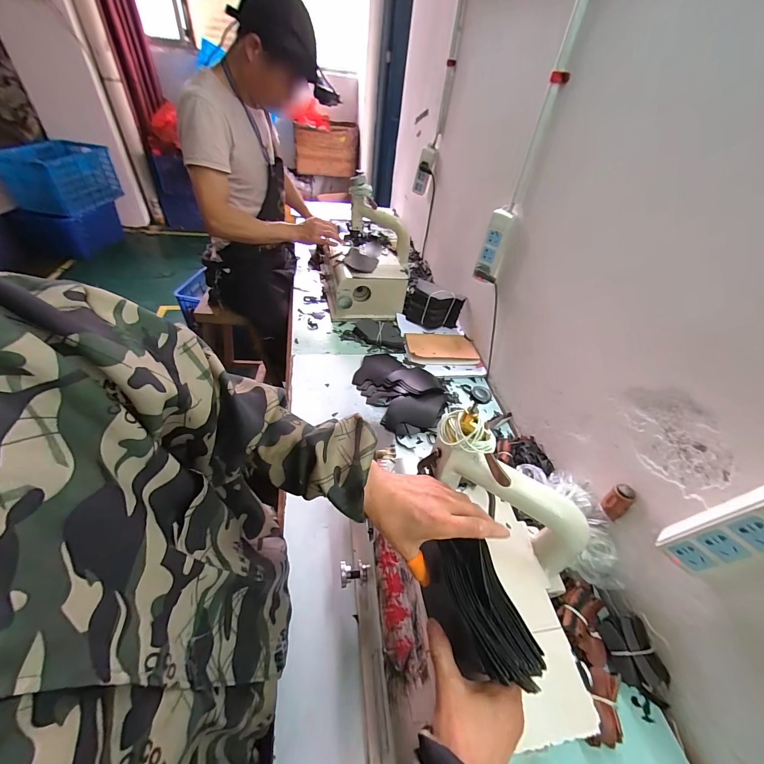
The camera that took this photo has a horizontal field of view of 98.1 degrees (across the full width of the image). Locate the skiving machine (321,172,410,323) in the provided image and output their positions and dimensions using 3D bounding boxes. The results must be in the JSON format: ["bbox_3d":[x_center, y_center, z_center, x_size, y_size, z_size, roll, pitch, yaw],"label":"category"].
[{"bbox_3d":[-0.045,-0.413,1.072,0.285,0.295,0.311,-4,46,-7],"label":"skiving machine"}]

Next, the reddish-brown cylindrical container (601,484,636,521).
[{"bbox_3d":[0.372,0.190,0.523,0.025,0.058,0.033,-20,50,-21],"label":"reddish-brown cylindrical container"}]

